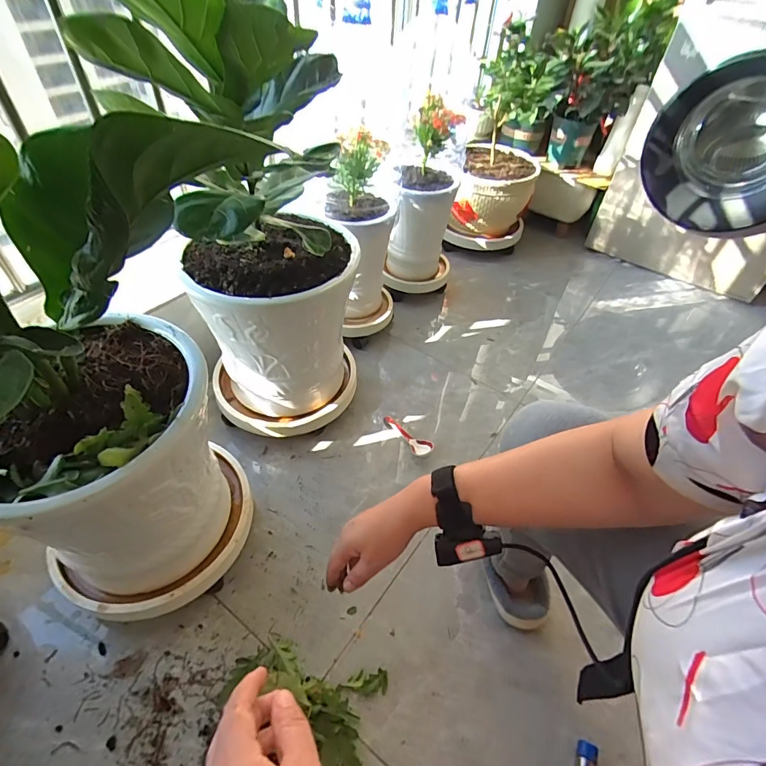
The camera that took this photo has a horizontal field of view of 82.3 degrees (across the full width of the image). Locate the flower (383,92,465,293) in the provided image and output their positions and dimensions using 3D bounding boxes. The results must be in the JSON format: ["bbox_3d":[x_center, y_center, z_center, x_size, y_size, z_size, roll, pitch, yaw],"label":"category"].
[{"bbox_3d":[0.118,-0.507,1.273,0.211,0.493,0.199,8,47,4],"label":"flower"}]

